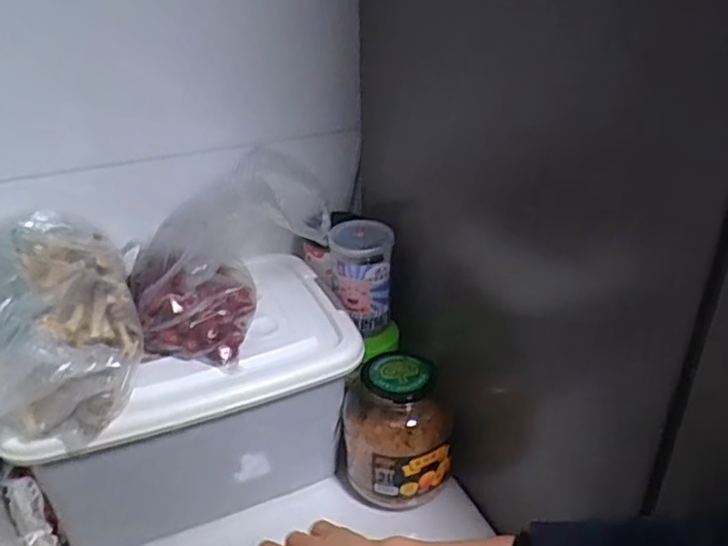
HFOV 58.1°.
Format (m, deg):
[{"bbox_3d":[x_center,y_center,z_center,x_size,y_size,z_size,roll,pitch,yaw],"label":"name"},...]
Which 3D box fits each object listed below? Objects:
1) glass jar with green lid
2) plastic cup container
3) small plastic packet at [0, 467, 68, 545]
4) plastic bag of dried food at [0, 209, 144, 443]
[{"bbox_3d":[0.036,0.186,0.756,0.126,0.161,0.106,1,29,1],"label":"glass jar with green lid"},{"bbox_3d":[-0.003,0.002,0.820,0.075,0.119,0.069,0,29,0],"label":"plastic cup container"},{"bbox_3d":[-0.331,0.255,0.661,0.038,0.142,0.028,-17,34,-28],"label":"small plastic packet"},{"bbox_3d":[-0.305,0.048,0.648,0.148,0.113,0.246,-9,31,-16],"label":"plastic bag of dried food"}]

